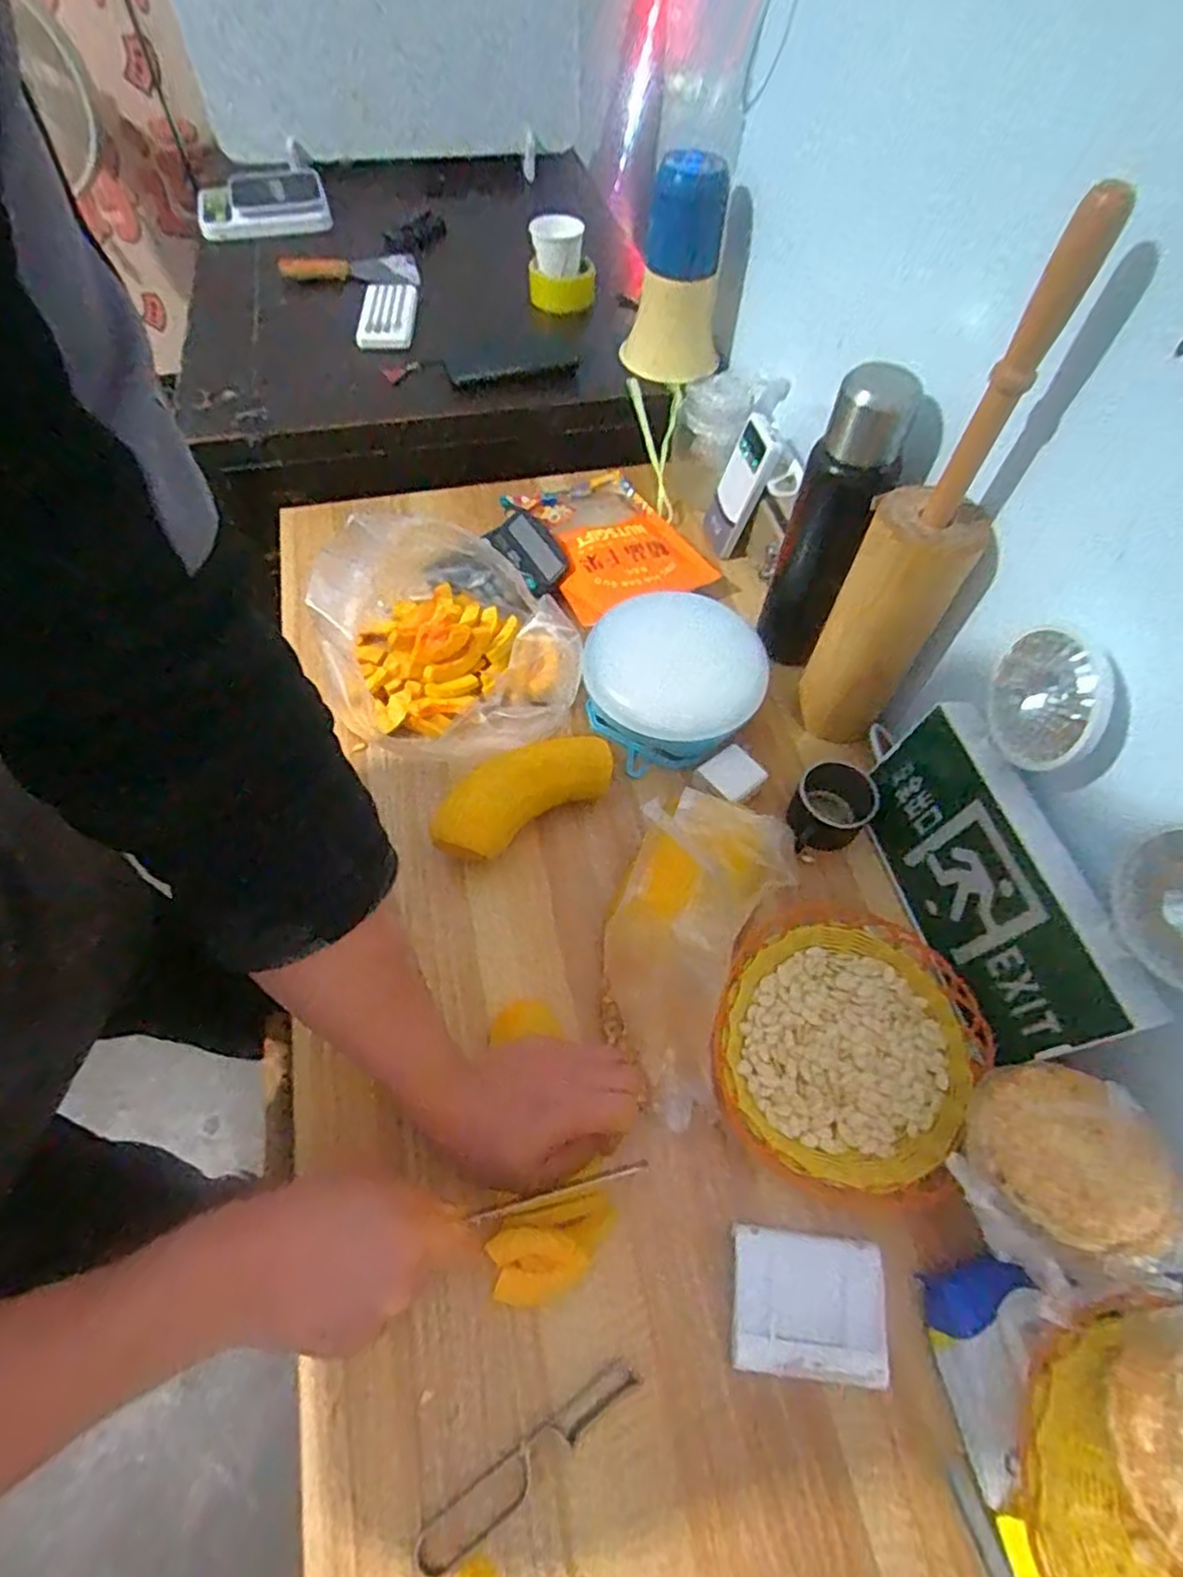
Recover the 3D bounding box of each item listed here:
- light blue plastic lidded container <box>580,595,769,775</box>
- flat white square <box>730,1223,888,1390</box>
[{"bbox_3d":[0.080,-0.113,0.699,0.175,0.062,0.190,7,59,2],"label":"light blue plastic lidded container"},{"bbox_3d":[0.141,0.336,0.452,0.094,0.013,0.077,7,61,3],"label":"flat white square"}]

